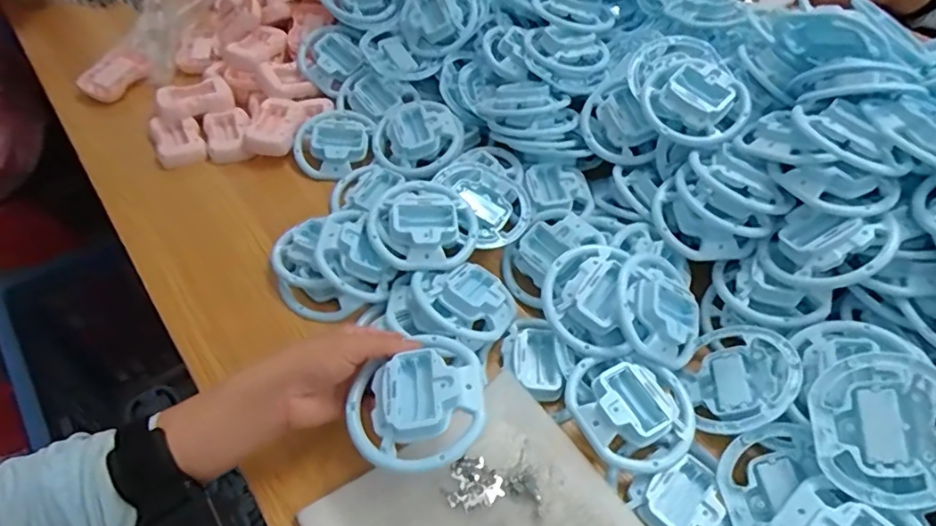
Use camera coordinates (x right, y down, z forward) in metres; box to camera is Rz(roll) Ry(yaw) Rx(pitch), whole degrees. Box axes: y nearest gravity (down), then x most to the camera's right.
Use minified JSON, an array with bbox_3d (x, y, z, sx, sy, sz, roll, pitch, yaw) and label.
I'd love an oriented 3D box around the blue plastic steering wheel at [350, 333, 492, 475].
[{"bbox_3d":[-0.032,0.099,0.399,0.104,0.029,0.088,-35,62,-22],"label":"blue plastic steering wheel"}]

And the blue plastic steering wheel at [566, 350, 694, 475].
[{"bbox_3d":[0.135,0.116,0.458,0.093,0.028,0.100,2,51,-2],"label":"blue plastic steering wheel"}]

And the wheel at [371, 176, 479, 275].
[{"bbox_3d":[-0.041,-0.038,0.543,0.098,0.036,0.102,2,51,-2],"label":"wheel"}]

